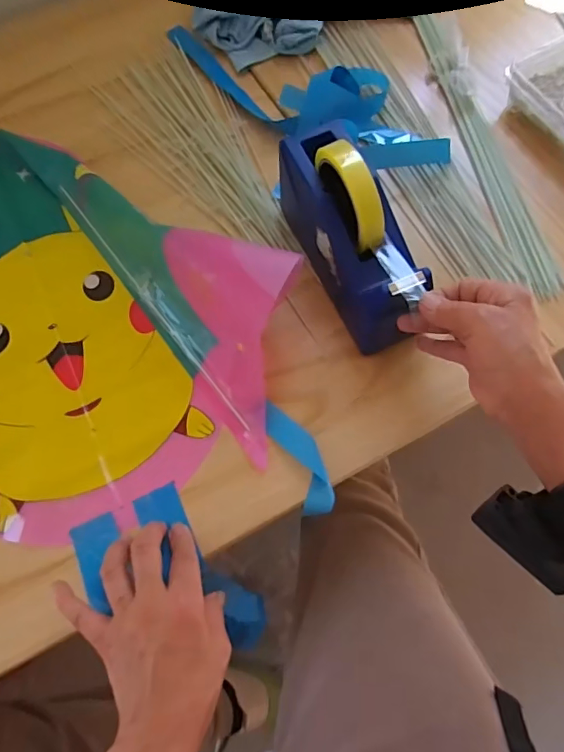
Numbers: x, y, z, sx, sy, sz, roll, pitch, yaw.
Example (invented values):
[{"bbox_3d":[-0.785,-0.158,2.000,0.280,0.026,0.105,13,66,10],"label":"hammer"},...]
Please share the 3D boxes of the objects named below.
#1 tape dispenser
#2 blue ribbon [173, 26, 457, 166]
[{"bbox_3d":[0.063,-0.133,0.467,0.068,0.115,0.200,-20,70,-5],"label":"tape dispenser"},{"bbox_3d":[0.017,-0.346,0.602,0.405,0.039,0.103,31,74,13],"label":"blue ribbon"}]

